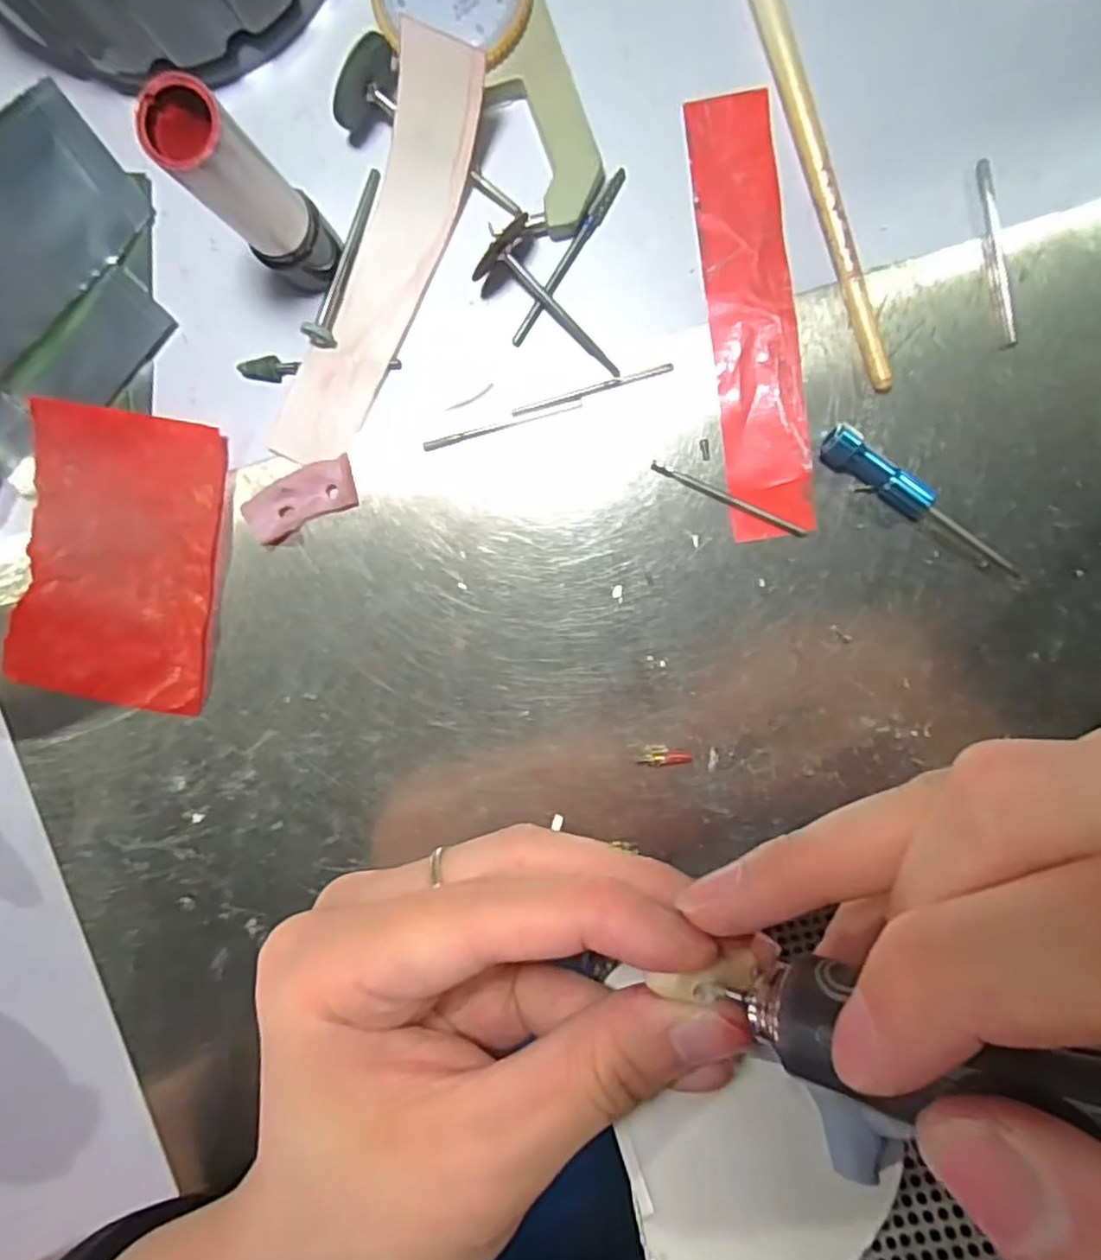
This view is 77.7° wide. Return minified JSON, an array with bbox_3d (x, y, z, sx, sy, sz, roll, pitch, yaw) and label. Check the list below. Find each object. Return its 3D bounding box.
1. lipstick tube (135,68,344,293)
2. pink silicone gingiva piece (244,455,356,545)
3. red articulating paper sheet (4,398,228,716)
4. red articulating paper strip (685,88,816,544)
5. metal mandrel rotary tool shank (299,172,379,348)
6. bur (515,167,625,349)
[{"bbox_3d":[-0.065,-0.096,0.153,0.018,0.058,0.018,1,98,4],"label":"lipstick tube"},{"bbox_3d":[-0.068,-0.036,0.187,0.030,0.007,0.014,-24,96,7],"label":"pink silicone gingiva piece"},{"bbox_3d":[-0.123,-0.019,0.193,0.056,0.004,0.081,11,99,2],"label":"red articulating paper sheet"},{"bbox_3d":[0.052,-0.078,0.173,0.021,0.004,0.108,-8,98,5],"label":"red articulating paper strip"},{"bbox_3d":[-0.054,-0.097,0.176,0.005,0.009,0.046,18,99,1],"label":"metal mandrel rotary tool shank"},{"bbox_3d":[0.005,-0.096,0.176,0.004,0.004,0.049,33,99,-2],"label":"bur"}]

